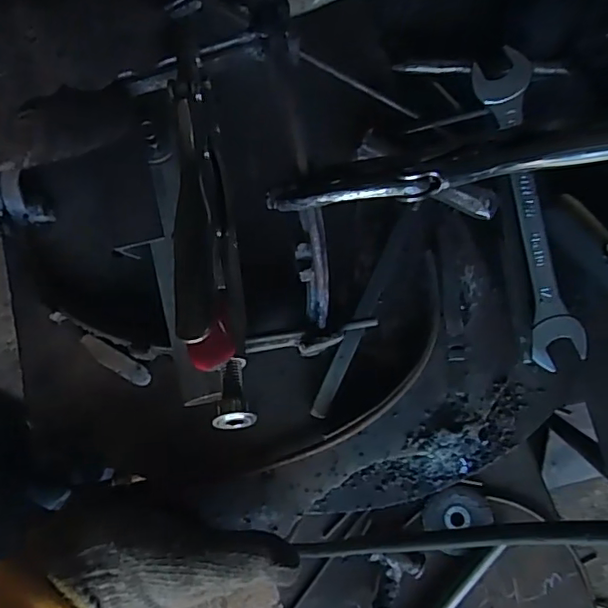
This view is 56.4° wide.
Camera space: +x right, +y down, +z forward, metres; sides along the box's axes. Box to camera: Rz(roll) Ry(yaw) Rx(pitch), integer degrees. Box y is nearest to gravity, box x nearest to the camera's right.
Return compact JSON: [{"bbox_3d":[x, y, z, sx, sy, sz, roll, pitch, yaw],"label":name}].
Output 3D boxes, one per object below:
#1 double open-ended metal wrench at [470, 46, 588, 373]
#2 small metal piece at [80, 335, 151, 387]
[{"bbox_3d":[0.150,-0.063,0.378,0.035,0.006,0.209,-11,86,16],"label":"double open-ended metal wrench"},{"bbox_3d":[-0.115,0.034,0.343,0.048,0.004,0.011,30,81,5],"label":"small metal piece"}]

